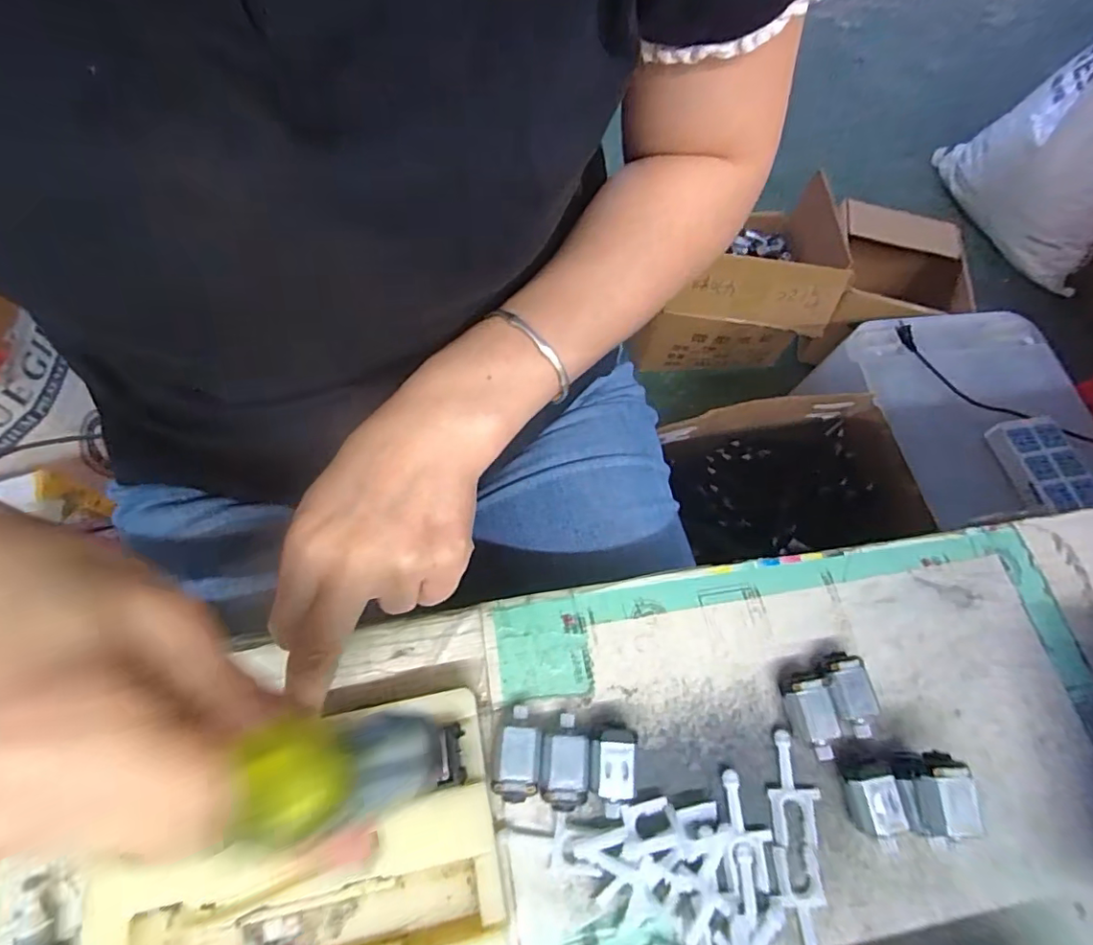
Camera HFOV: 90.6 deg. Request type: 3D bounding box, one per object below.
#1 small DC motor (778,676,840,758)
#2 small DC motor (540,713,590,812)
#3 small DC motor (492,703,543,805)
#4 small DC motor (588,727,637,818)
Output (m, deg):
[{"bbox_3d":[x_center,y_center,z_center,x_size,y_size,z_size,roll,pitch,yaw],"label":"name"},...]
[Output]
[{"bbox_3d":[0.114,0.106,0.232,0.017,0.015,0.031,-9,67,-7],"label":"small DC motor"},{"bbox_3d":[0.007,0.117,0.220,0.019,0.013,0.033,2,66,-2],"label":"small DC motor"},{"bbox_3d":[-0.011,0.114,0.220,0.017,0.014,0.034,8,66,0],"label":"small DC motor"},{"bbox_3d":[0.026,0.120,0.219,0.018,0.015,0.032,4,66,-2],"label":"small DC motor"}]

